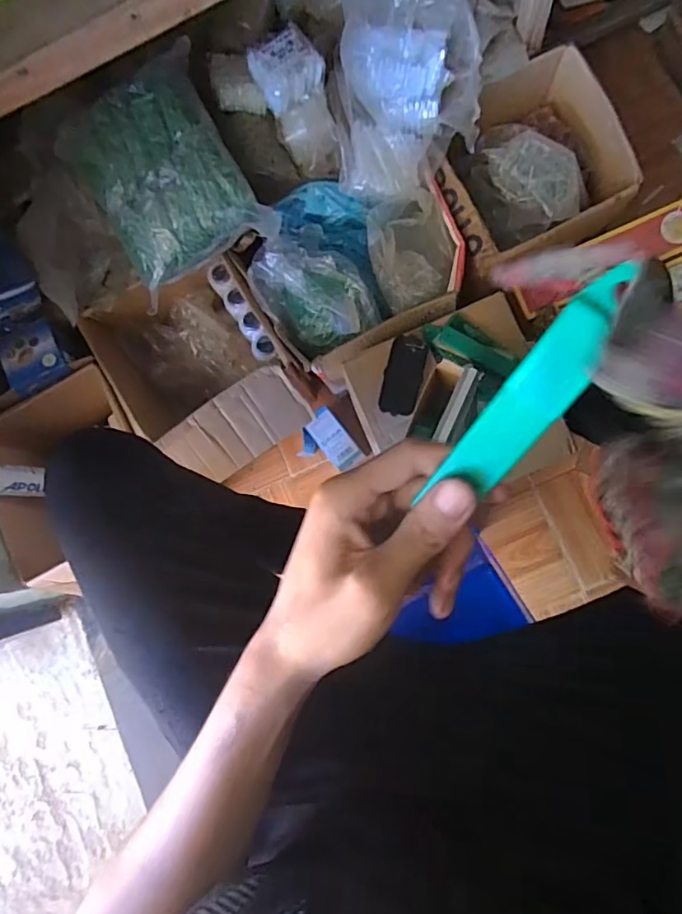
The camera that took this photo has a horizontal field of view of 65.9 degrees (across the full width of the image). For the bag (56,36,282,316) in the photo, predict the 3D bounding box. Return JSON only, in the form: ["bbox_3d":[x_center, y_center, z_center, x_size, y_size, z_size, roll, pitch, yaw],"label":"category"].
[{"bbox_3d":[-0.242,-0.386,0.736,0.219,0.080,0.259,-29,107,7],"label":"bag"}]

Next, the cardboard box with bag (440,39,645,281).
[{"bbox_3d":[0.278,-0.478,0.846,0.267,0.115,0.293,-22,82,4],"label":"cardboard box with bag"}]

